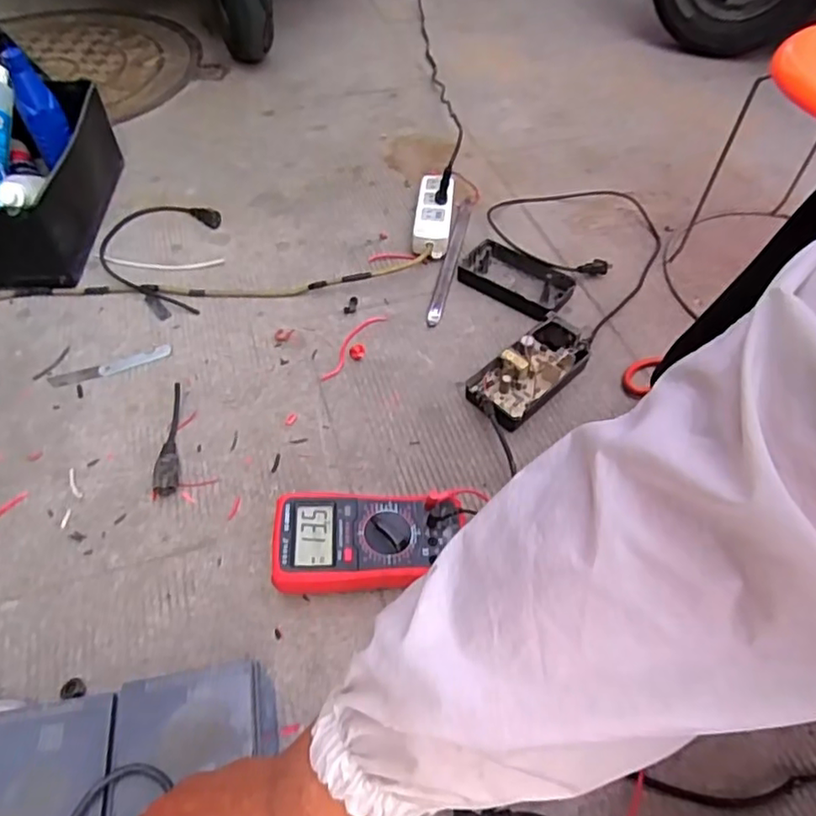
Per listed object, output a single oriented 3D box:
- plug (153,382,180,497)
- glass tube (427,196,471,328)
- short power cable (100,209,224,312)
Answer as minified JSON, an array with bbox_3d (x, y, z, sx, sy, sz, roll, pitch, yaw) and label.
[{"bbox_3d":[-0.268,0.036,0.692,0.021,0.026,0.138,-6,52,-5],"label":"plug"},{"bbox_3d":[0.064,-0.227,0.898,0.022,0.022,0.276,10,52,7],"label":"glass tube"},{"bbox_3d":[-0.369,-0.232,0.890,0.168,0.021,0.237,0,52,-1],"label":"short power cable"}]

